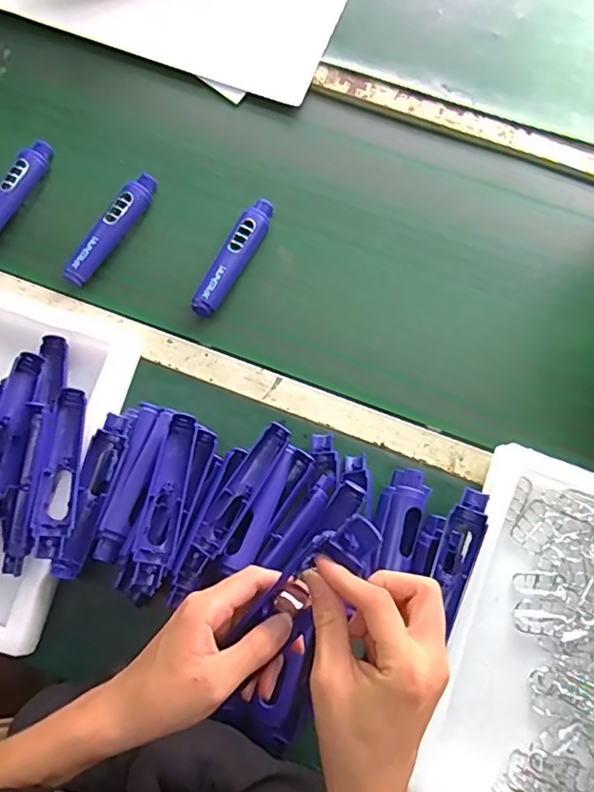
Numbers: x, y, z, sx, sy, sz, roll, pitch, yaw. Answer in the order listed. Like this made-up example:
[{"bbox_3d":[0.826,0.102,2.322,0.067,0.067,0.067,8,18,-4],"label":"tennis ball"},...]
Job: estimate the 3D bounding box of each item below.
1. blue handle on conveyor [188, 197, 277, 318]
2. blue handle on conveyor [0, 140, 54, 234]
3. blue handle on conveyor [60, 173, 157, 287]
[{"bbox_3d":[-0.077,-0.173,0.690,0.032,0.037,0.171,27,76,6],"label":"blue handle on conveyor"},{"bbox_3d":[-0.363,-0.254,0.695,0.023,0.026,0.167,24,76,5],"label":"blue handle on conveyor"},{"bbox_3d":[-0.233,-0.212,0.692,0.029,0.026,0.172,32,77,7],"label":"blue handle on conveyor"}]

